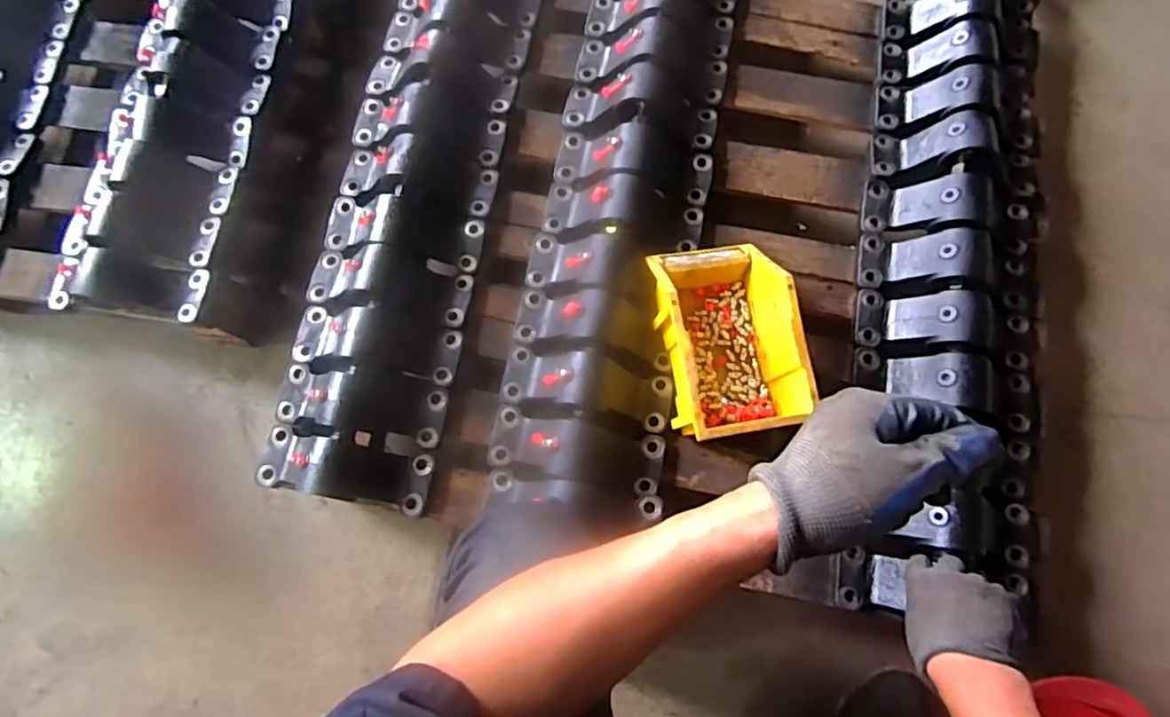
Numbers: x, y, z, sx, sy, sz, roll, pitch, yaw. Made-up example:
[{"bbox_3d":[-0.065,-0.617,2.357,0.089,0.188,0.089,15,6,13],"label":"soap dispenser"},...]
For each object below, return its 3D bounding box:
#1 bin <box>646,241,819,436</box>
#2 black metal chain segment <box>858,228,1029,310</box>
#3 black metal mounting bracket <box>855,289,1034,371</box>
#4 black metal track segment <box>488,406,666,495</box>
[{"bbox_3d":[0.181,-0.031,0.739,0.156,0.113,0.251,-10,76,-1],"label":"bin"},{"bbox_3d":[0.484,-0.123,0.774,0.214,0.072,0.092,11,77,4],"label":"black metal chain segment"},{"bbox_3d":[0.479,-0.042,0.757,0.221,0.073,0.088,10,77,4],"label":"black metal mounting bracket"},{"bbox_3d":[-0.012,0.113,0.727,0.221,0.072,0.073,10,77,4],"label":"black metal track segment"}]

